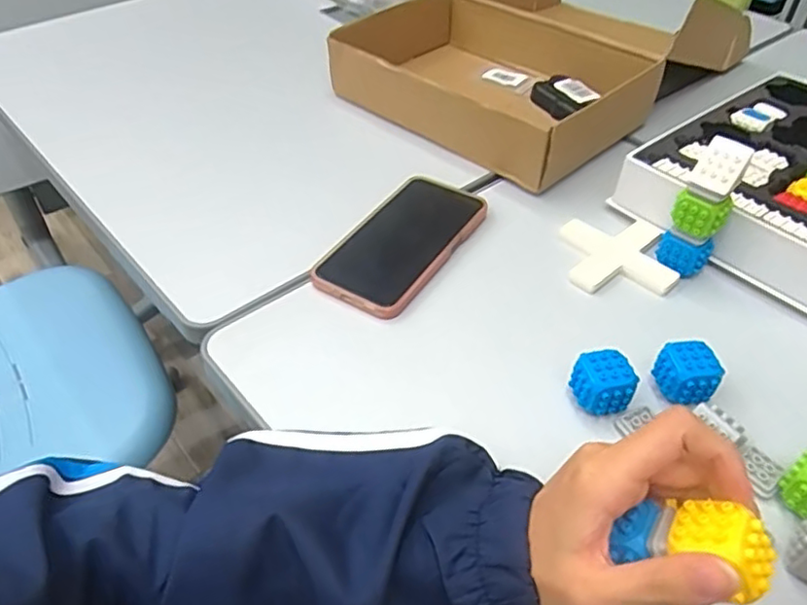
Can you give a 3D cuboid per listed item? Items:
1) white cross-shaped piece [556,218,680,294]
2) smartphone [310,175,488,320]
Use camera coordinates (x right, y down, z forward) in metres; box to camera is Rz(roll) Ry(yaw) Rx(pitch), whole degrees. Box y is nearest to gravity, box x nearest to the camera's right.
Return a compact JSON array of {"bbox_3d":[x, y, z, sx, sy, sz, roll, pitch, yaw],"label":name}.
[{"bbox_3d":[0.181,-0.040,0.526,0.085,0.012,0.078,3,45,1],"label":"white cross-shaped piece"},{"bbox_3d":[0.004,-0.058,0.537,0.084,0.020,0.185,25,49,22],"label":"smartphone"}]

